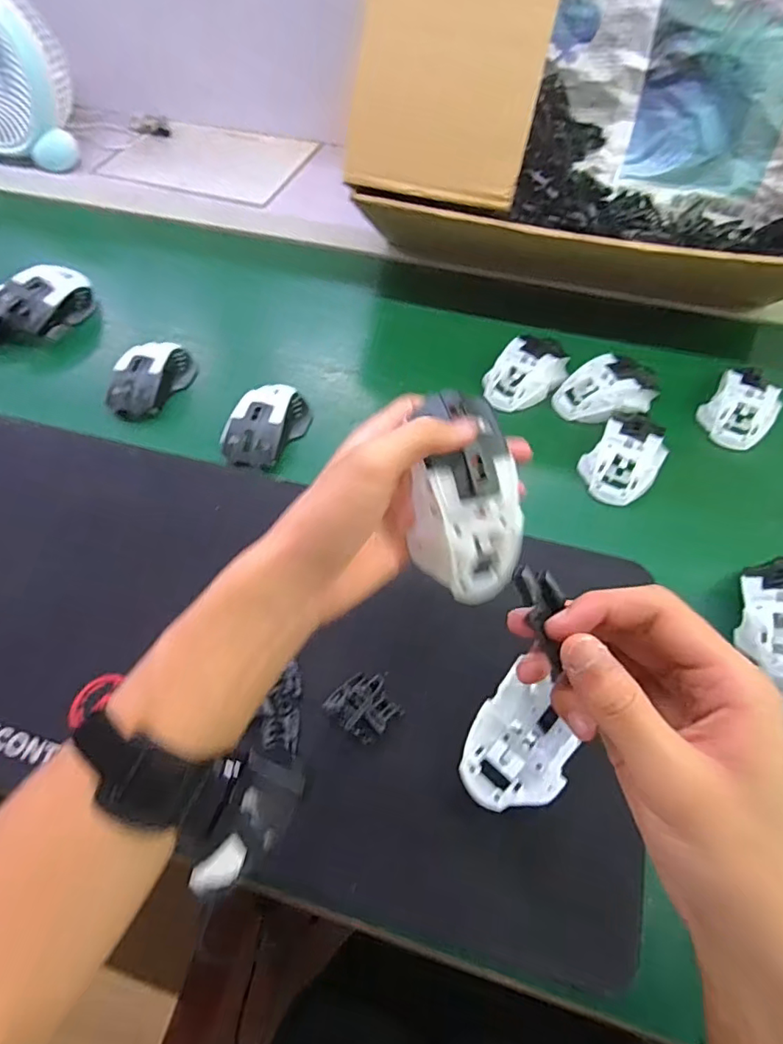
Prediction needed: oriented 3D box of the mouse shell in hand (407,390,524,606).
[{"bbox_3d":[0.041,-0.013,0.310,0.058,0.038,0.119,-12,101,-22],"label":"mouse shell in hand"}]

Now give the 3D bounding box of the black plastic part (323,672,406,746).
[{"bbox_3d":[-0.018,0.138,0.411,0.044,0.027,0.047,38,65,21],"label":"black plastic part"}]

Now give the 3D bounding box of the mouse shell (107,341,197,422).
[{"bbox_3d":[-0.263,-0.159,0.598,0.068,0.032,0.100,12,58,7],"label":"mouse shell"}]

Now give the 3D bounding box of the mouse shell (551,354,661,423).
[{"bbox_3d":[0.230,-0.144,0.583,0.107,0.031,0.067,-13,59,-9],"label":"mouse shell"}]

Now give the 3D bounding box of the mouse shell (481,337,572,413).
[{"bbox_3d":[0.148,-0.165,0.598,0.099,0.034,0.061,-35,64,-20],"label":"mouse shell"}]

